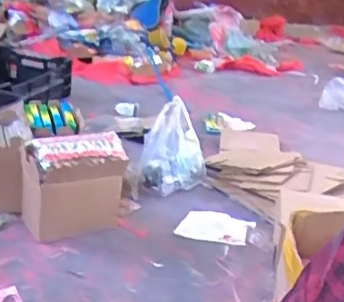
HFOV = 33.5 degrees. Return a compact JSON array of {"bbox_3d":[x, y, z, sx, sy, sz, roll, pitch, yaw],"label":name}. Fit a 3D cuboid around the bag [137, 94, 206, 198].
[{"bbox_3d":[0.002,-0.006,1.832,0.155,0.245,0.208,22,25,33],"label":"bag"}]

